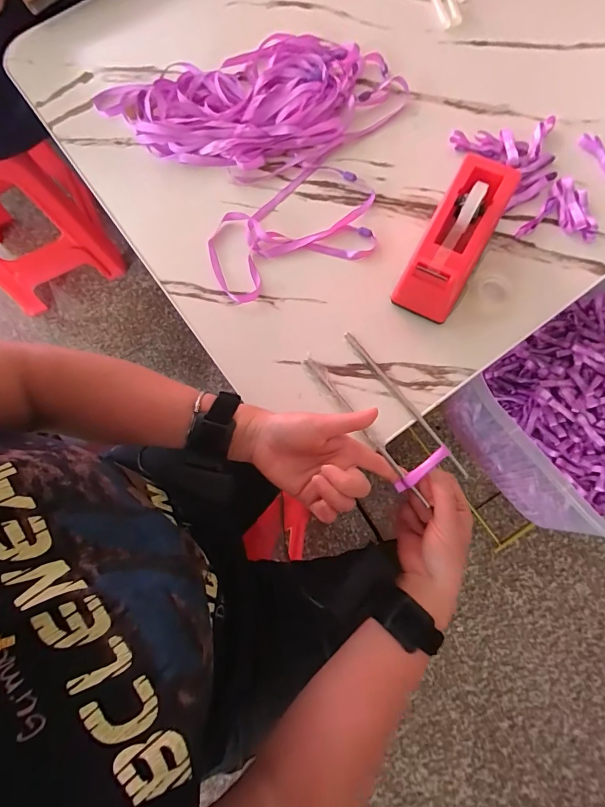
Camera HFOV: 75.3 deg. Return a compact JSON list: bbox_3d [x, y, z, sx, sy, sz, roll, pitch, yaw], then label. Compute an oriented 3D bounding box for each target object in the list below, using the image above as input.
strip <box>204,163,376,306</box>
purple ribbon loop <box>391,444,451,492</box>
[{"bbox_3d":[-0.011,-0.205,0.450,0.202,0.009,0.139,-21,74,-3],"label":"strip"},{"bbox_3d":[0.112,0.062,0.365,0.061,0.006,0.012,-37,77,-3],"label":"purple ribbon loop"}]

